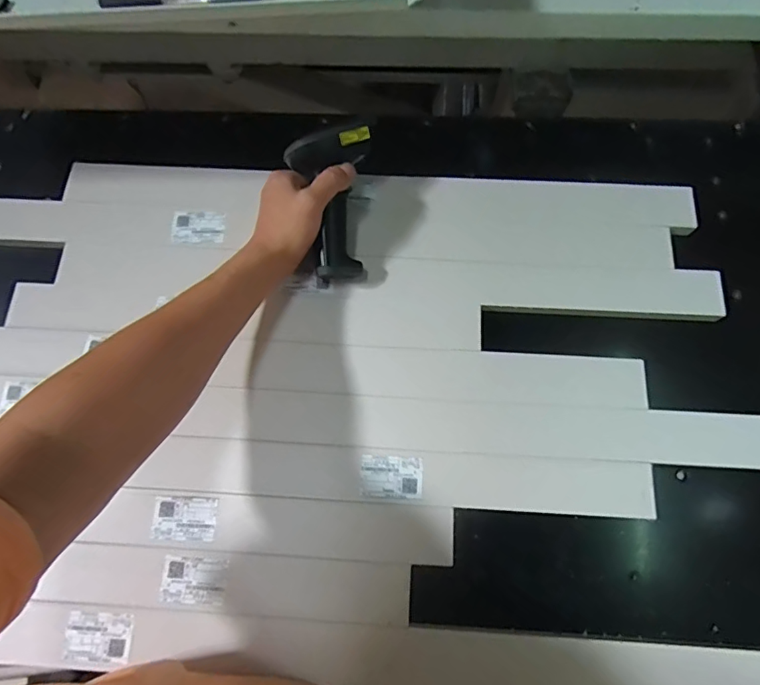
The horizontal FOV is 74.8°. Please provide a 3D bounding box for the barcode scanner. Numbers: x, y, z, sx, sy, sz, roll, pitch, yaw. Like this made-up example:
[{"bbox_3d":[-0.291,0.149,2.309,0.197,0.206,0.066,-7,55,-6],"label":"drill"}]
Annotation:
[{"bbox_3d":[-0.048,-0.138,0.507,0.078,0.058,0.155,-2,102,0],"label":"barcode scanner"}]

